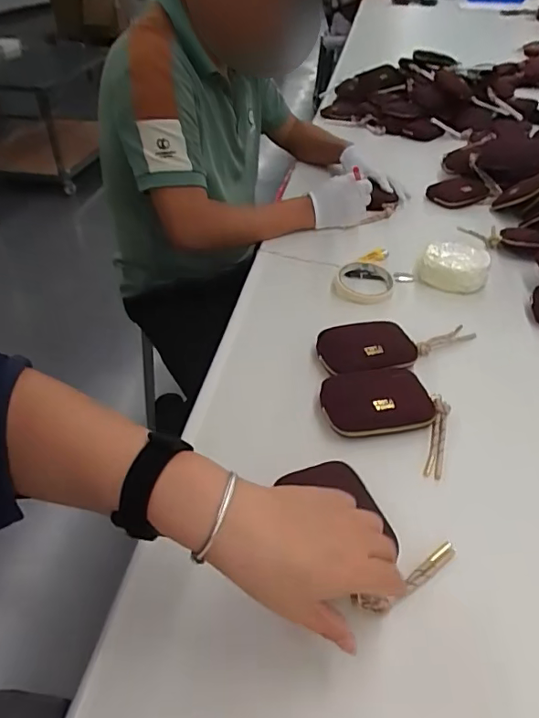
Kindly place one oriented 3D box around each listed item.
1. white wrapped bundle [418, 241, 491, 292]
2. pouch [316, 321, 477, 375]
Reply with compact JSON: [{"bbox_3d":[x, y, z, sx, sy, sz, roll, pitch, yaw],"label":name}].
[{"bbox_3d":[0.287,-0.142,0.797,0.102,0.044,0.074,15,42,18],"label":"white wrapped bundle"},{"bbox_3d":[0.169,-0.012,0.653,0.218,0.044,0.092,-9,41,-11],"label":"pouch"}]

